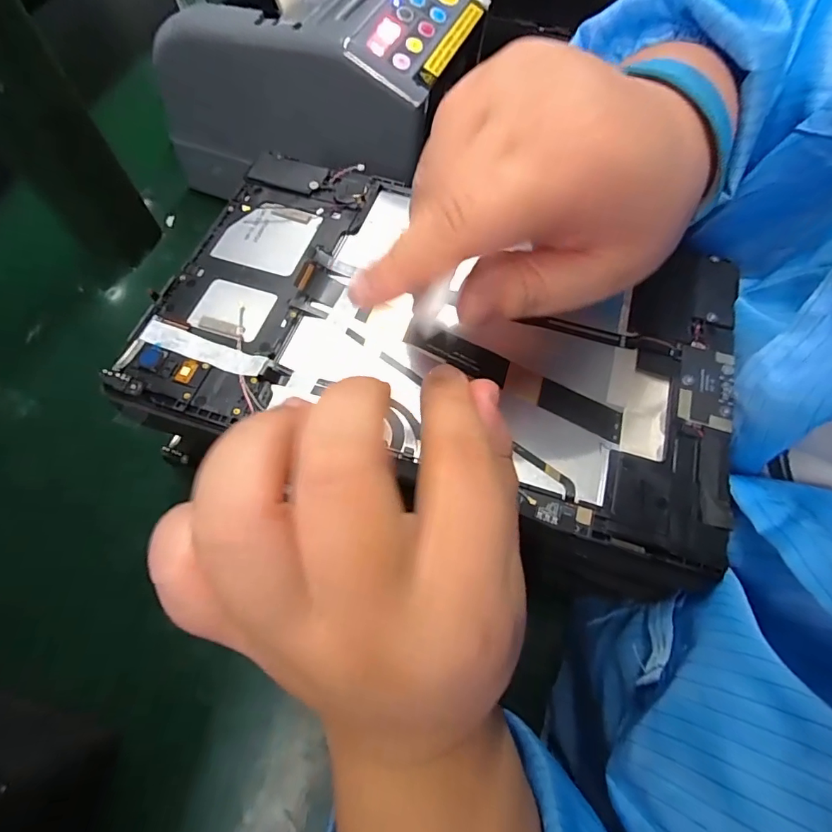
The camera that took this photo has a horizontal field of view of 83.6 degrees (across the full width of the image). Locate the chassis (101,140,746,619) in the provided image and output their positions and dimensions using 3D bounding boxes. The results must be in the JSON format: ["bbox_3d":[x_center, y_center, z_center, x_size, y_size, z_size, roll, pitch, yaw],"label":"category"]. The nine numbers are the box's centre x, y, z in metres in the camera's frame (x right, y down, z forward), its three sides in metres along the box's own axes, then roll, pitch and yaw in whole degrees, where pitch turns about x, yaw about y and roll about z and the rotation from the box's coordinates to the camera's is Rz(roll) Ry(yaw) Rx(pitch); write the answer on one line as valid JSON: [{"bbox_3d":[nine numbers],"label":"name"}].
[{"bbox_3d":[0.009,-0.034,0.195,0.237,0.009,0.152,21,67,8],"label":"chassis"}]

